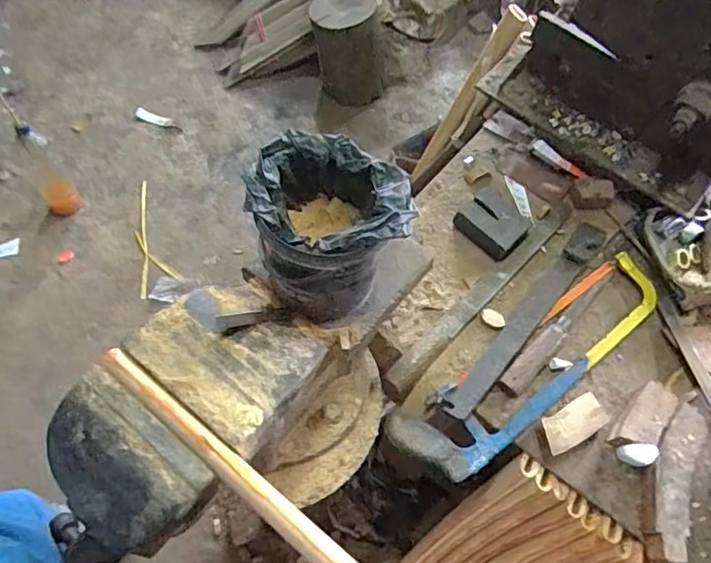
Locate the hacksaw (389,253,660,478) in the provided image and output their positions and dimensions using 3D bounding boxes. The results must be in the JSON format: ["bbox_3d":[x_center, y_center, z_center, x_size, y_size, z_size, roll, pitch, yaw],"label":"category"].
[{"bbox_3d":[0.237,0.104,0.719,0.424,0.024,0.108,-31,69,-17],"label":"hacksaw"}]

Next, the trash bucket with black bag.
[{"bbox_3d":[-0.026,-0.053,0.528,0.131,0.128,0.129,1,63,-3],"label":"trash bucket with black bag"}]

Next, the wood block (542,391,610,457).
[{"bbox_3d":[0.264,0.172,0.673,0.080,0.016,0.044,-24,67,-15],"label":"wood block"}]

